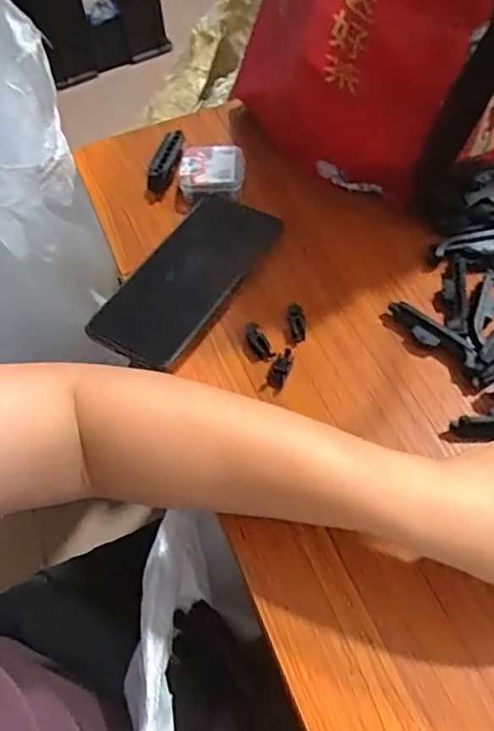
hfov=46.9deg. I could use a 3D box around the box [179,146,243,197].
[{"bbox_3d":[-0.031,-0.168,0.490,0.054,0.012,0.053,1,56,4],"label":"box"}]

